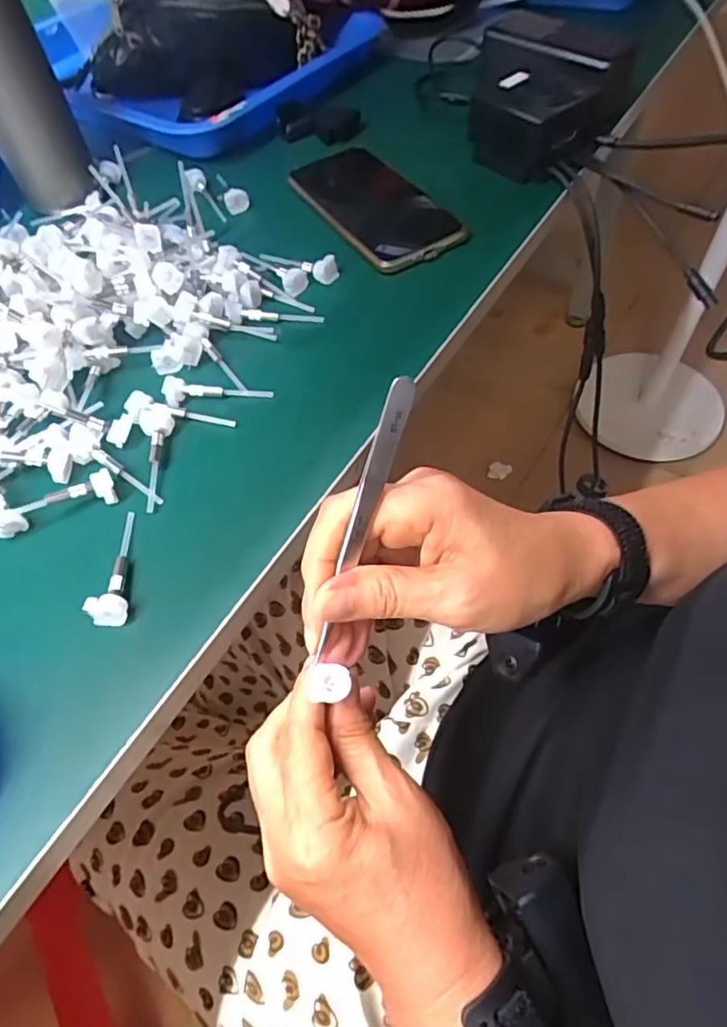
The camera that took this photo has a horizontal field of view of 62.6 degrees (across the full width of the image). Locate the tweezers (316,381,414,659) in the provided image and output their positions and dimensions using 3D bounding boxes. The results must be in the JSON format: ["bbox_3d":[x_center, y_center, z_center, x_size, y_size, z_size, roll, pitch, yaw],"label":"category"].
[{"bbox_3d":[-0.001,0.004,0.240,0.009,0.119,0.007,21,20,11],"label":"tweezers"}]

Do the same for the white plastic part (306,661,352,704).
[{"bbox_3d":[-0.015,0.074,0.264,0.019,0.004,0.015,12,59,5],"label":"white plastic part"}]

